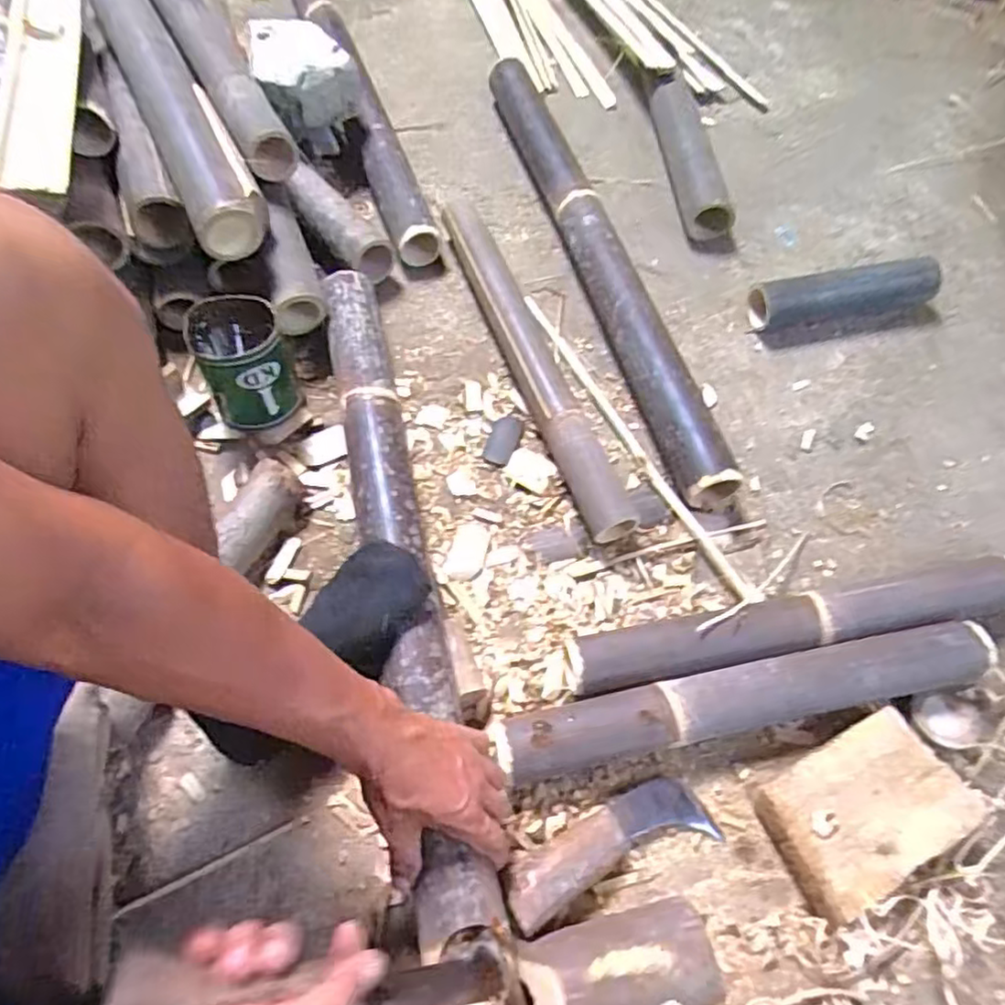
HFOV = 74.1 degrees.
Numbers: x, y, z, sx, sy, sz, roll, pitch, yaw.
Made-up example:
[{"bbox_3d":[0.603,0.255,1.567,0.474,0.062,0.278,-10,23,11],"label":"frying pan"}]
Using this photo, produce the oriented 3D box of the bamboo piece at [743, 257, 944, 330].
[{"bbox_3d":[0.443,-0.272,0.873,0.236,0.062,0.067,-9,63,-5],"label":"bamboo piece"}]

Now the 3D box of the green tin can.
[{"bbox_3d":[-0.299,-0.161,0.784,0.098,0.121,0.120,-19,64,-10],"label":"green tin can"}]

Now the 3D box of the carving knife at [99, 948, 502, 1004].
[{"bbox_3d":[-0.100,0.267,0.368,0.214,0.025,0.028,18,60,-25],"label":"carving knife"}]

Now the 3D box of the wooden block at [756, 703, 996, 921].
[{"bbox_3d":[0.317,0.271,0.594,0.169,0.052,0.112,-27,66,-13],"label":"wooden block"}]

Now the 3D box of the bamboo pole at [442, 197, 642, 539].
[{"bbox_3d":[0.036,-0.188,0.818,0.059,0.054,0.556,-20,65,-9],"label":"bamboo pole"}]

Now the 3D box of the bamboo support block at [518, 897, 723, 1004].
[{"bbox_3d":[0.094,0.377,0.528,0.146,0.066,0.083,-11,63,-7],"label":"bamboo support block"}]

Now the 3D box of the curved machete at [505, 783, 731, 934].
[{"bbox_3d":[0.093,0.299,0.577,0.199,0.020,0.059,-14,62,-27],"label":"curved machete"}]

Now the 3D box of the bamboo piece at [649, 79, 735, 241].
[{"bbox_3d":[0.275,-0.527,1.011,0.064,0.059,0.329,-7,63,-3],"label":"bamboo piece"}]

